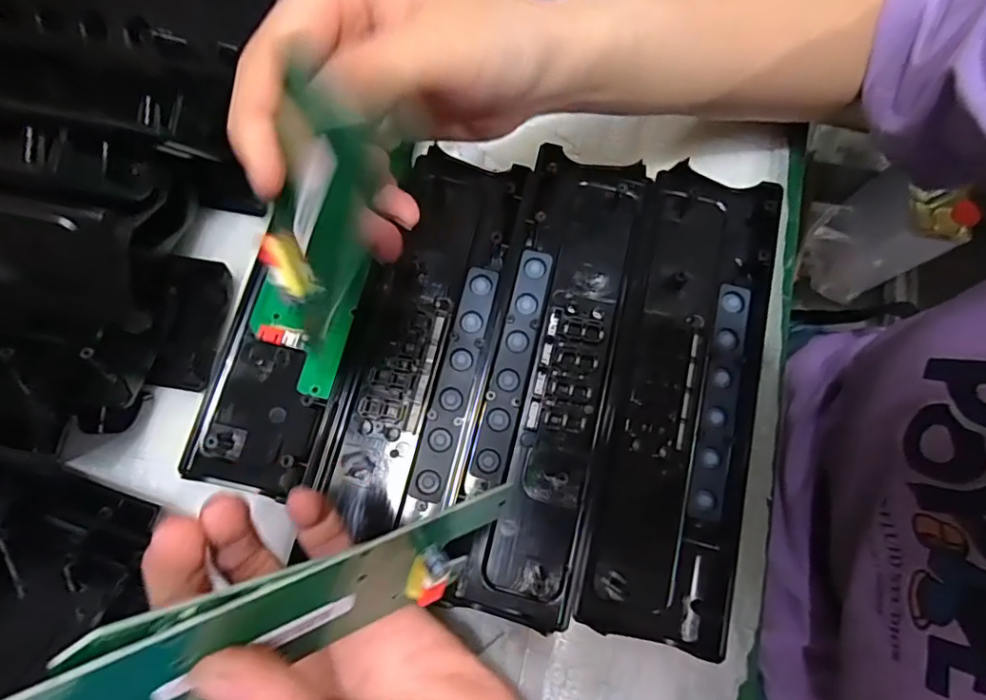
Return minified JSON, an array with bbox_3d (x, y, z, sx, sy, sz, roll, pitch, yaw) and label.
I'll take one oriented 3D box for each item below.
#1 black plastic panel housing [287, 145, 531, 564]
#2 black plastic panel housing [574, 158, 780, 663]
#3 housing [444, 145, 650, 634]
[{"bbox_3d":[-0.037,-0.011,0.290,0.069,0.012,0.205,14,75,3],"label":"black plastic panel housing"},{"bbox_3d":[0.106,0.021,0.284,0.074,0.017,0.243,13,75,2],"label":"black plastic panel housing"},{"bbox_3d":[0.031,0.009,0.285,0.065,0.017,0.242,13,75,2],"label":"housing"}]

